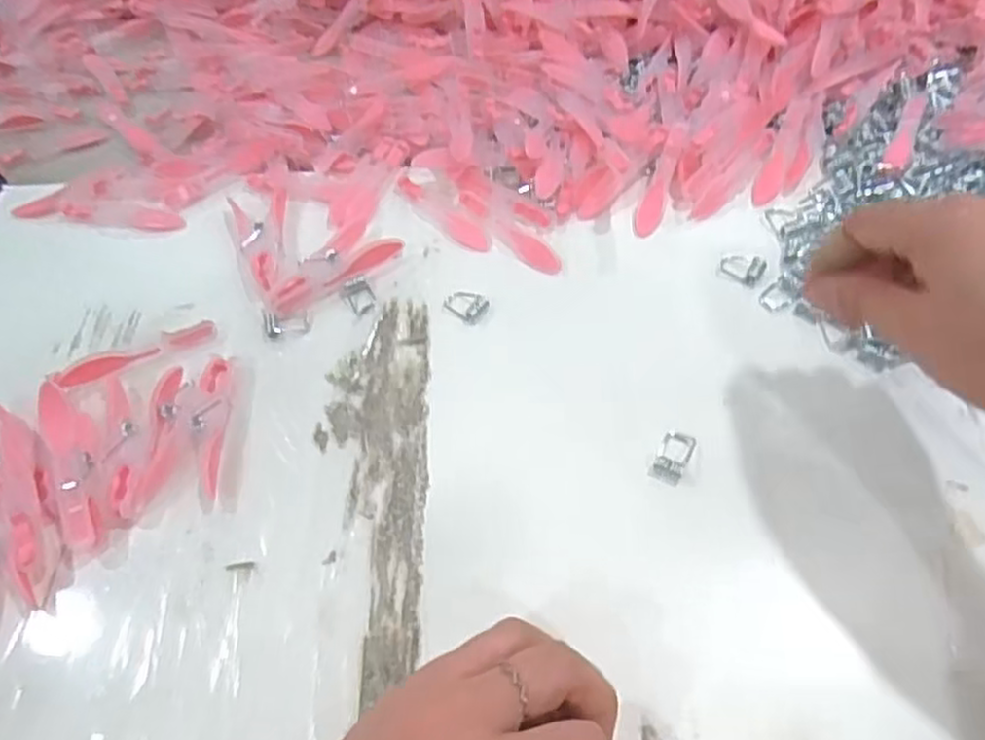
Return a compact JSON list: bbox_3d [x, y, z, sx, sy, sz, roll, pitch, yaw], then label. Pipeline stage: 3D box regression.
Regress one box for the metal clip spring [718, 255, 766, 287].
[{"bbox_3d":[0.135,-0.056,0.395,0.022,0.007,0.017,33,64,23],"label":"metal clip spring"}]

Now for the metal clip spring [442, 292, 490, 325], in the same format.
[{"bbox_3d":[-0.014,-0.035,0.393,0.023,0.004,0.017,32,64,23],"label":"metal clip spring"}]

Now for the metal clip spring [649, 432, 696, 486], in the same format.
[{"bbox_3d":[0.081,0.039,0.331,0.014,0.004,0.027,21,60,17],"label":"metal clip spring"}]

